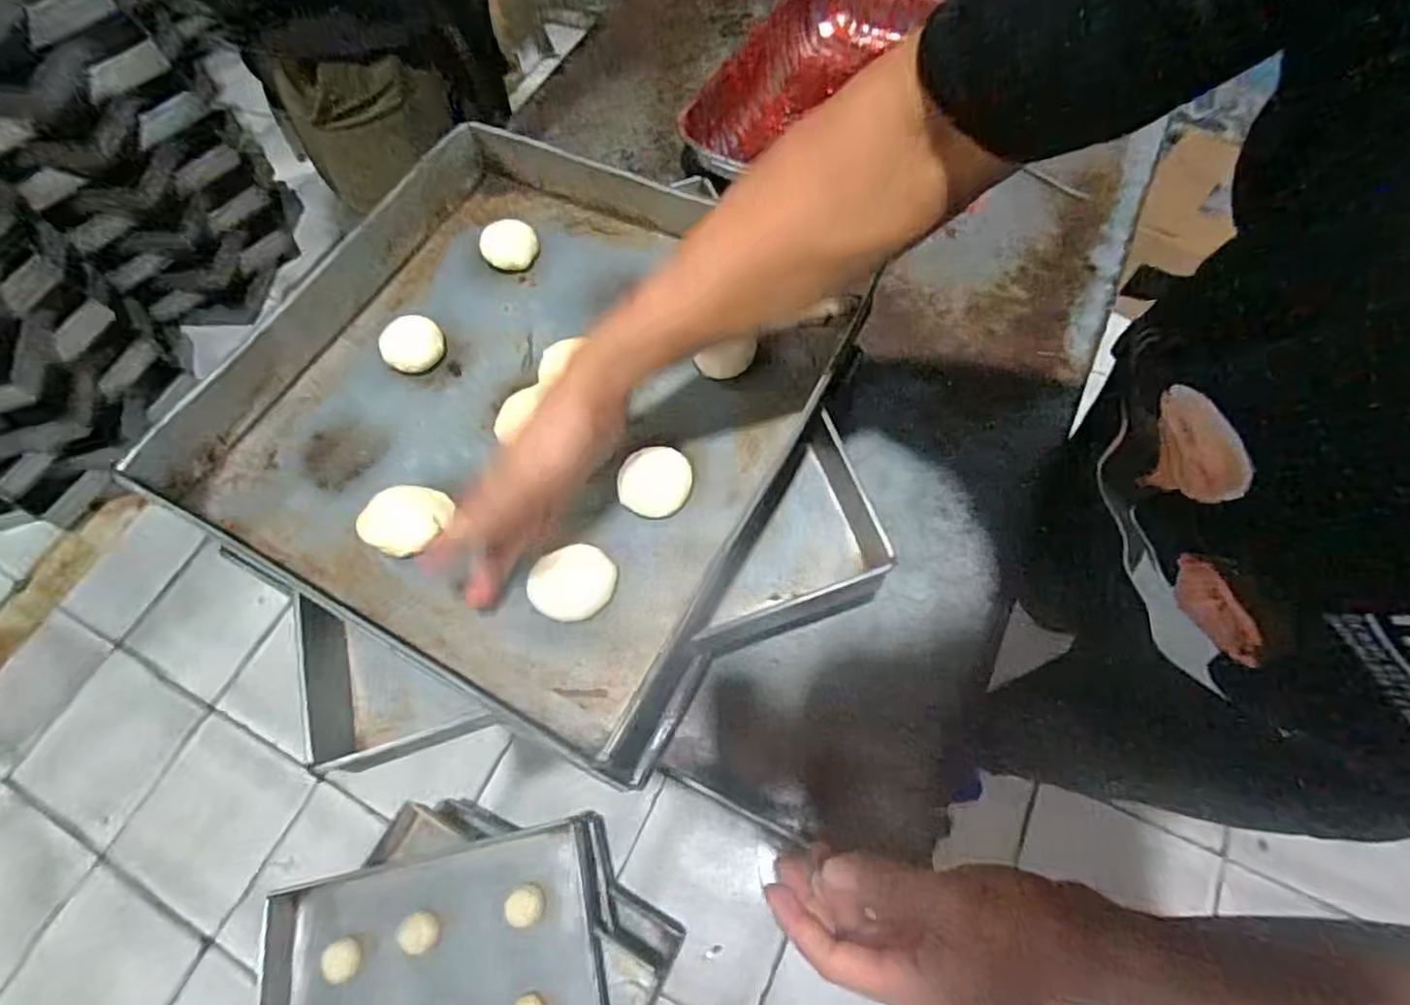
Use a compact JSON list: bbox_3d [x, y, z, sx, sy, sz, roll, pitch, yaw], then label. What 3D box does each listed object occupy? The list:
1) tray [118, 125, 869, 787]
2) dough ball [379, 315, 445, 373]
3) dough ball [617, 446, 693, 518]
[{"bbox_3d":[-0.177,-0.108,0.579,0.517,0.066,0.449,25,66,15],"label":"tray"},{"bbox_3d":[-0.262,-0.140,0.610,0.052,0.034,0.047,-39,68,-13],"label":"dough ball"},{"bbox_3d":[-0.039,-0.016,0.524,0.056,0.026,0.048,-8,64,1],"label":"dough ball"}]

